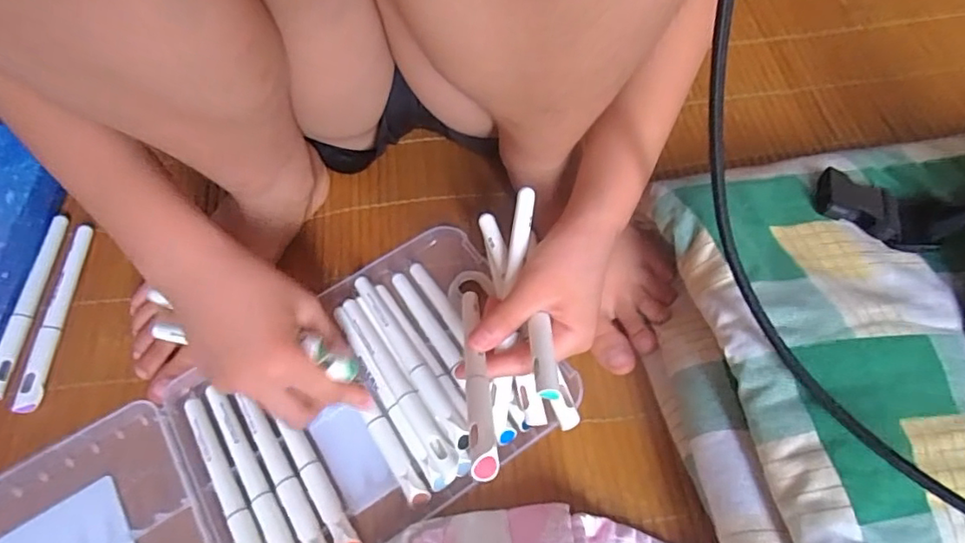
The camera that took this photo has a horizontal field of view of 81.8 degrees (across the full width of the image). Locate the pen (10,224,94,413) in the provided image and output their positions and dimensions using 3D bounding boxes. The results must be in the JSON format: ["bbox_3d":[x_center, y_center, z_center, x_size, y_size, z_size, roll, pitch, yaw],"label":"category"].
[{"bbox_3d":[-0.281,0.027,0.366,0.013,0.007,0.128,15,57,-32],"label":"pen"}]

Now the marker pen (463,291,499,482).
[{"bbox_3d":[-0.004,0.050,0.288,0.012,0.011,0.130,-2,31,-3],"label":"marker pen"}]

